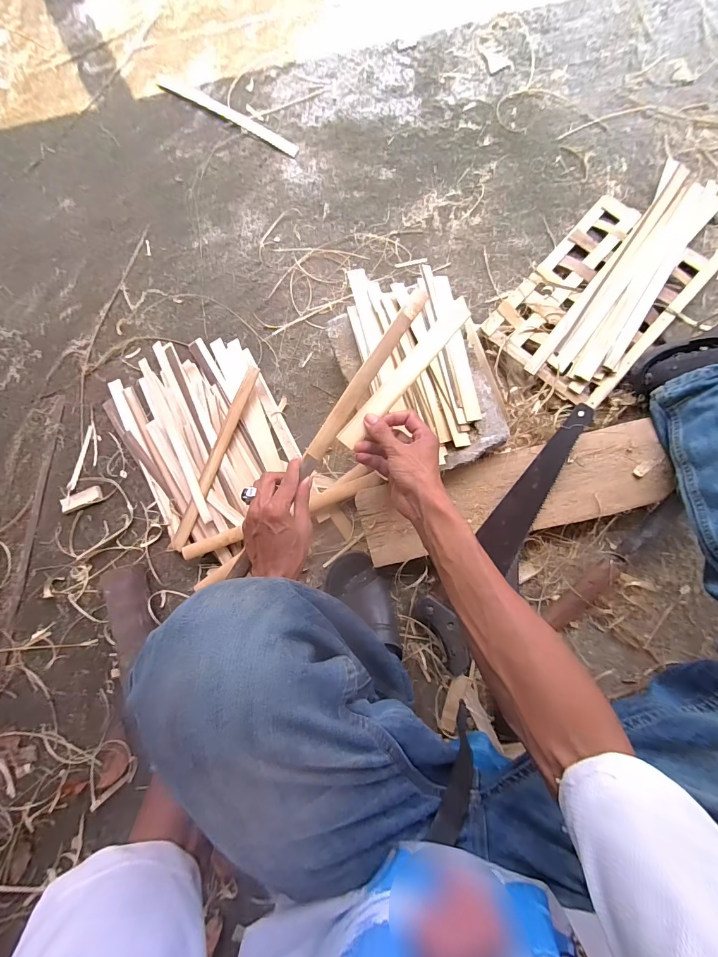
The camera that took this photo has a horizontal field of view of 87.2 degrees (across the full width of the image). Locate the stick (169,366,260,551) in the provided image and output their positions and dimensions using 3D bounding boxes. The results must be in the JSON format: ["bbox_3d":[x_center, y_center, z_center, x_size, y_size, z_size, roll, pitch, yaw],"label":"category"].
[{"bbox_3d":[-0.250,-0.036,0.655,0.028,0.017,0.338,22,86,5],"label":"stick"}]

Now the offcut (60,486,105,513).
[{"bbox_3d":[-0.505,0.038,0.685,0.072,0.010,0.026,-23,84,1],"label":"offcut"}]

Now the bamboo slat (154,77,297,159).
[{"bbox_3d":[-0.264,-0.733,0.758,0.345,0.005,0.028,33,87,6],"label":"bamboo slat"}]

